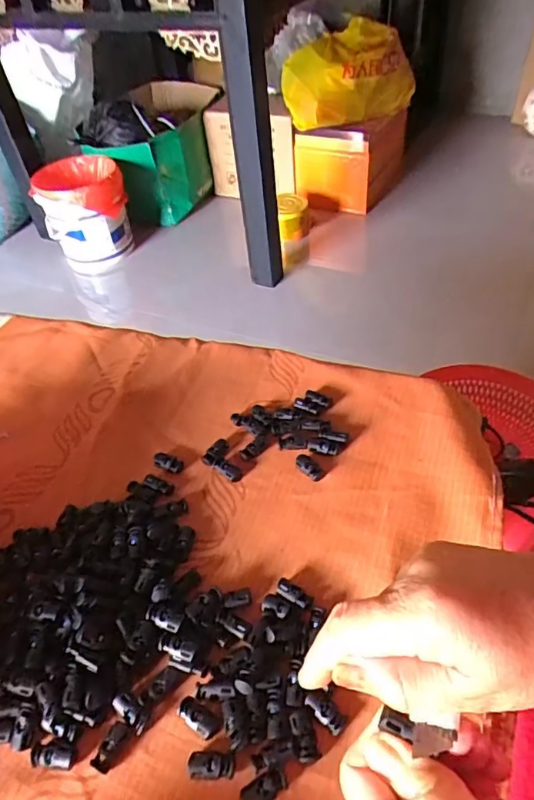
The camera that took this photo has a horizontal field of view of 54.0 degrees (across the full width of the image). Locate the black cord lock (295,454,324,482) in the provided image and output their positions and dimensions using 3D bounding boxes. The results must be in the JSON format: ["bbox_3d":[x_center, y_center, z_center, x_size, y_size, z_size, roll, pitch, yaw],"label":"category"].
[{"bbox_3d":[0.038,0.059,0.457,0.014,0.008,0.029,-33,50,-24],"label":"black cord lock"}]

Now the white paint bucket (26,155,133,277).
[{"bbox_3d":[-0.566,-0.591,1.648,0.254,0.270,0.296,-20,47,-11],"label":"white paint bucket"}]

